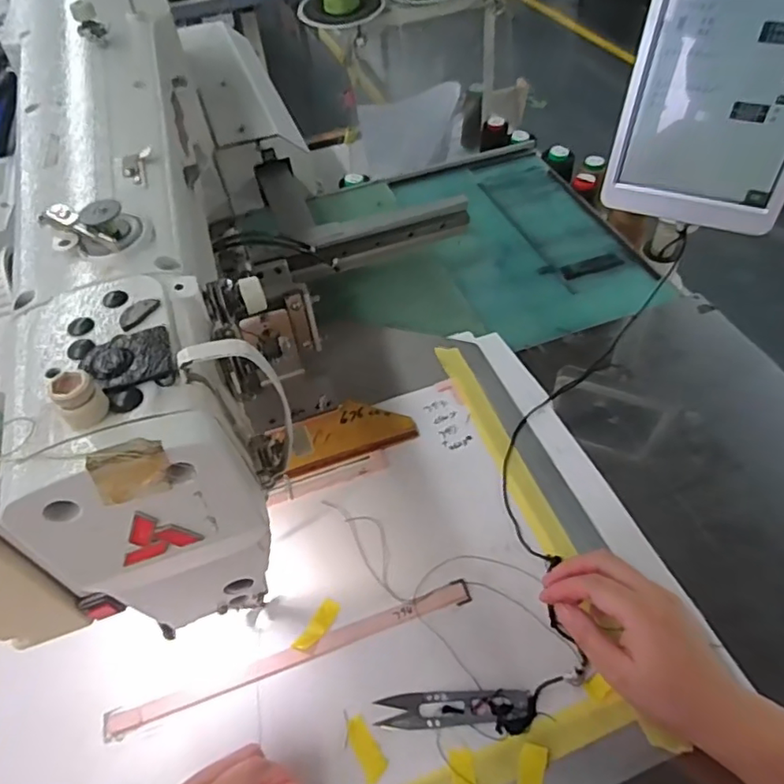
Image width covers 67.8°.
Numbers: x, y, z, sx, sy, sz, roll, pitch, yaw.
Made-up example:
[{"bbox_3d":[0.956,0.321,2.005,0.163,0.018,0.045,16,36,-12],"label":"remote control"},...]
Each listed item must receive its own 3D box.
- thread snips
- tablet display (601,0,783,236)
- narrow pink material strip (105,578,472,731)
[{"bbox_3d":[0.044,0.219,0.400,0.105,0.011,0.024,-1,50,4],"label":"thread snips"},{"bbox_3d":[0.272,-0.244,0.476,0.149,0.210,0.019,19,41,20],"label":"tablet display"},{"bbox_3d":[-0.070,0.195,0.434,0.270,0.005,0.015,-18,51,-9],"label":"narrow pink material strip"}]

